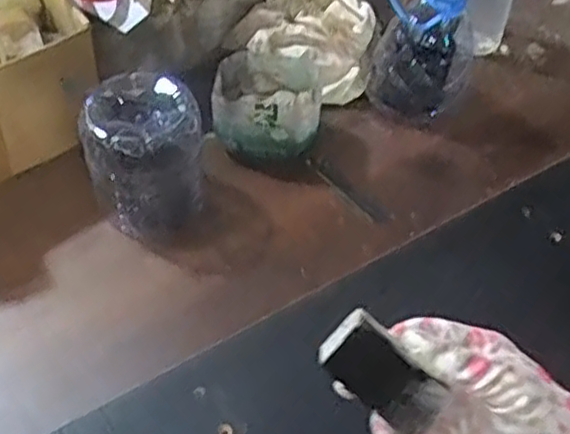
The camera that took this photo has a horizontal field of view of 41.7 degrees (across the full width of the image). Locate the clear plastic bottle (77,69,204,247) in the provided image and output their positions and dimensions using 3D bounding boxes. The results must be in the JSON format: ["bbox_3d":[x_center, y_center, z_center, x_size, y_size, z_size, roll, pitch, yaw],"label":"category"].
[{"bbox_3d":[-0.124,-0.054,0.658,0.101,0.102,0.110,-6,49,-10],"label":"clear plastic bottle"}]

